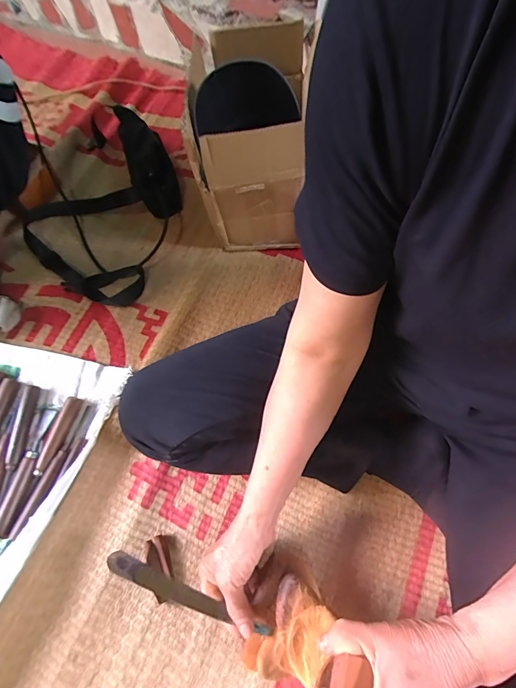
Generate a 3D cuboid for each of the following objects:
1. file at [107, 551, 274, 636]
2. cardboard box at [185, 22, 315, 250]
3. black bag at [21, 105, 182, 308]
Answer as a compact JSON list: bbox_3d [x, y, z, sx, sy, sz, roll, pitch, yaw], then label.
[{"bbox_3d":[-0.077,0.278,0.399,0.192,0.006,0.021,23,47,4],"label":"file"},{"bbox_3d":[-0.009,-0.318,0.596,0.163,0.244,0.235,0,67,1],"label":"cardboard box"},{"bbox_3d":[-0.250,-0.236,0.609,0.294,0.153,0.250,-41,72,-15],"label":"black bag"}]

